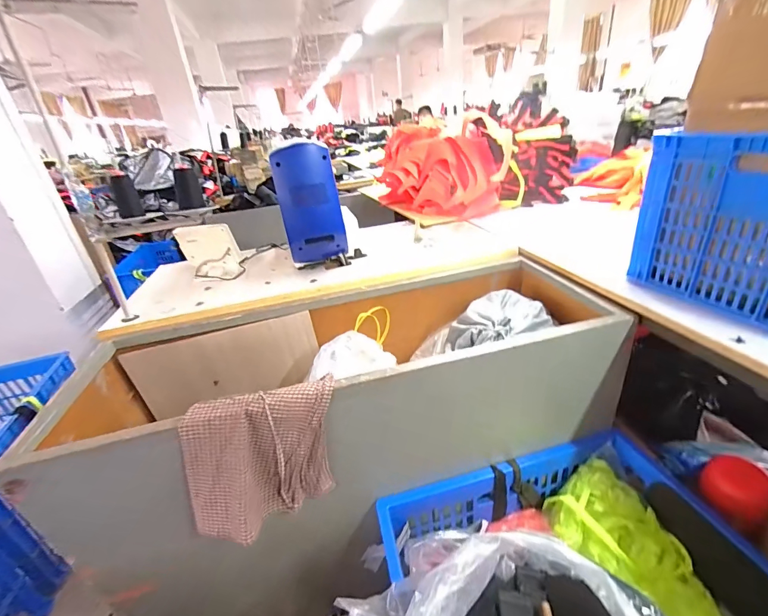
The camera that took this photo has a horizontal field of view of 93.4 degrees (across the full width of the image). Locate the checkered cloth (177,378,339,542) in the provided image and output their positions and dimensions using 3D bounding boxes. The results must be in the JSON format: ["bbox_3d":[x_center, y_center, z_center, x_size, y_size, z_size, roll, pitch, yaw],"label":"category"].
[{"bbox_3d":[-0.217,0.286,0.672,0.281,0.244,0.110,-10,27,-6],"label":"checkered cloth"}]

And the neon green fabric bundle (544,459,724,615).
[{"bbox_3d":[0.535,0.546,0.746,0.197,0.120,0.412,-18,44,-21],"label":"neon green fabric bundle"}]

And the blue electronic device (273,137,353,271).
[{"bbox_3d":[-0.207,-0.273,1.044,0.169,0.360,0.127,-12,27,-9],"label":"blue electronic device"}]

